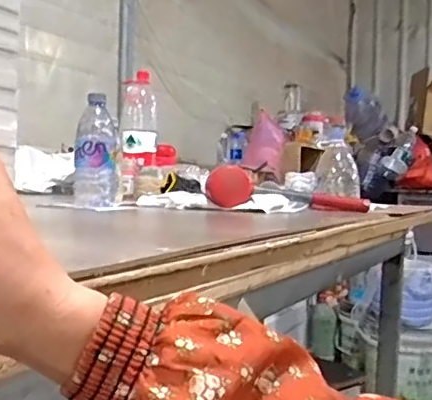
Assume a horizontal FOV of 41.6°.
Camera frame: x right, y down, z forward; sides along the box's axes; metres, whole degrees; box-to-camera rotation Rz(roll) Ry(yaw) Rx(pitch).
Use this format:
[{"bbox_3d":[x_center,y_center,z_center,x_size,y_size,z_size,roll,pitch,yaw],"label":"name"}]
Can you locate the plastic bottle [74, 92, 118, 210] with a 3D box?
[{"bbox_3d":[-0.203,-0.083,0.964,0.070,0.184,0.058,2,1,-11],"label":"plastic bottle"}]

